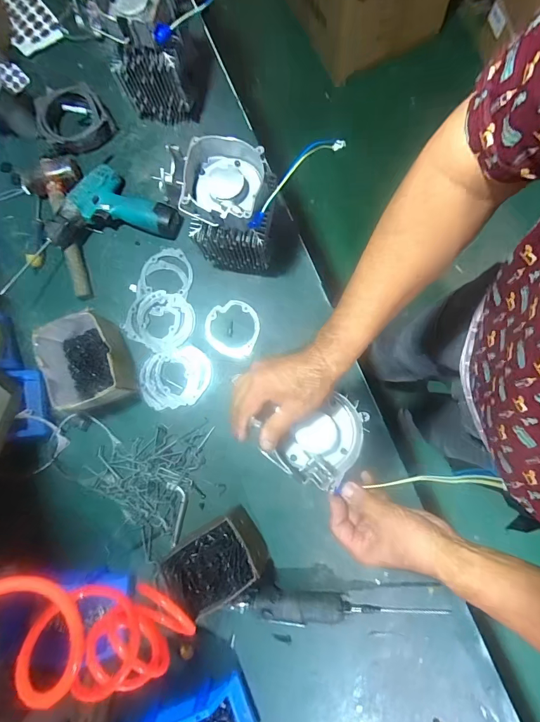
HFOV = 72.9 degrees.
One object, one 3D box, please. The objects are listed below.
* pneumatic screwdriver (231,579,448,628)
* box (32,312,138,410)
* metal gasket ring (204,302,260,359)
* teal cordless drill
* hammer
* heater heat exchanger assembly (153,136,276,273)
[{"bbox_3d":[0.105,0.403,0.583,0.325,0.035,0.059,7,79,2],"label":"pneumatic screwdriver"},{"bbox_3d":[-0.319,0.002,0.627,0.111,0.084,0.159,-24,79,-4],"label":"box"},{"bbox_3d":[-0.069,-0.062,0.675,0.098,0.011,0.101,0,79,1],"label":"metal gasket ring"},{"bbox_3d":[-0.289,-0.295,0.691,0.230,0.065,0.148,-7,79,-1],"label":"teal cordless drill"},{"bbox_3d":[-0.394,-0.254,0.692,0.089,0.057,0.283,-15,79,-2],"label":"hammer"},{"bbox_3d":[-0.065,-0.231,0.594,0.144,0.213,0.116,9,79,3],"label":"heater heat exchanger assembly"}]

